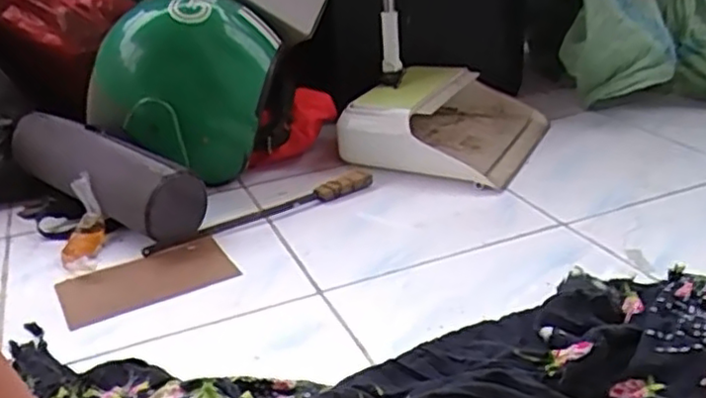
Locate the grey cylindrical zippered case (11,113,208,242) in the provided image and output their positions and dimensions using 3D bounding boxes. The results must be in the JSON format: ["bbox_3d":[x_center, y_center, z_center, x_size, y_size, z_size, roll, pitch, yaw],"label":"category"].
[{"bbox_3d":[-0.320,-0.032,0.864,0.318,0.097,0.094,18,34,35],"label":"grey cylindrical zippered case"}]

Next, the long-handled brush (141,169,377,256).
[{"bbox_3d":[-0.105,0.014,0.850,0.310,0.018,0.031,-21,32,-31],"label":"long-handled brush"}]

